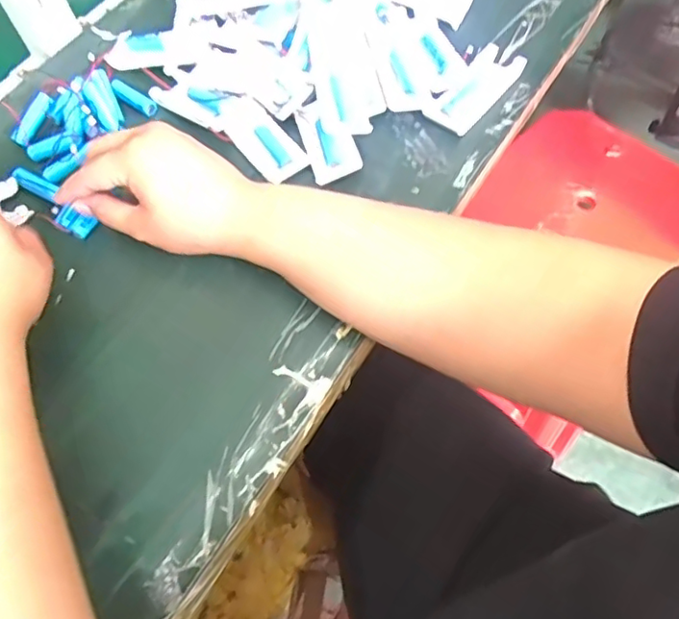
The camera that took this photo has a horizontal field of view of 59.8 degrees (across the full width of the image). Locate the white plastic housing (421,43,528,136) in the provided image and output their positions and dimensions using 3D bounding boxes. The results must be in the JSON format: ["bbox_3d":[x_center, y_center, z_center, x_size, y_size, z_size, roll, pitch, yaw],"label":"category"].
[{"bbox_3d":[0.121,-0.195,0.525,0.041,0.017,0.104,36,70,20],"label":"white plastic housing"}]

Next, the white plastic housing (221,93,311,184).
[{"bbox_3d":[-0.063,-0.143,0.499,0.037,0.019,0.083,-38,66,-15],"label":"white plastic housing"}]

